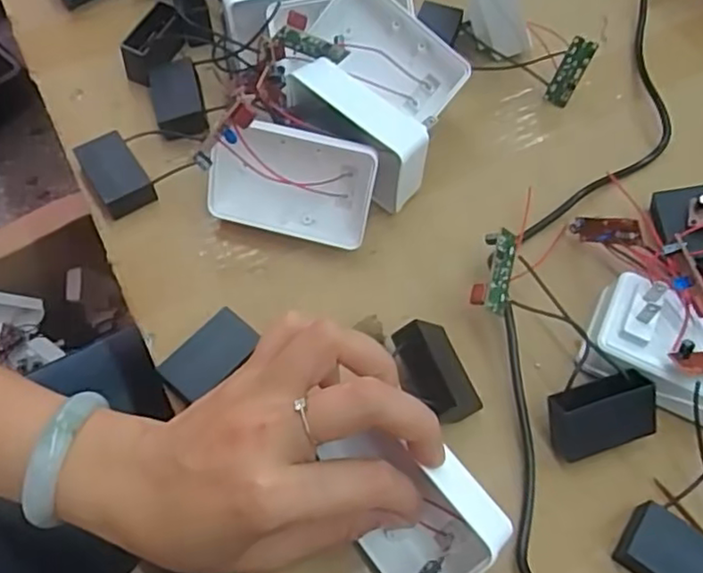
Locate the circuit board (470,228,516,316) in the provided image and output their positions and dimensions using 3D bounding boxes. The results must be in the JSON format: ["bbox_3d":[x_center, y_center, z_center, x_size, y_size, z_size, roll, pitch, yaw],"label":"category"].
[{"bbox_3d":[0.075,-0.007,0.339,0.018,0.012,0.042,24,73,-25],"label":"circuit board"}]

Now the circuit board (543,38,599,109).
[{"bbox_3d":[0.141,-0.137,0.419,0.016,0.044,0.004,19,41,-1],"label":"circuit board"}]

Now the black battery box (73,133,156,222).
[{"bbox_3d":[-0.139,-0.065,0.383,0.029,0.020,0.050,-30,66,-17],"label":"black battery box"}]

